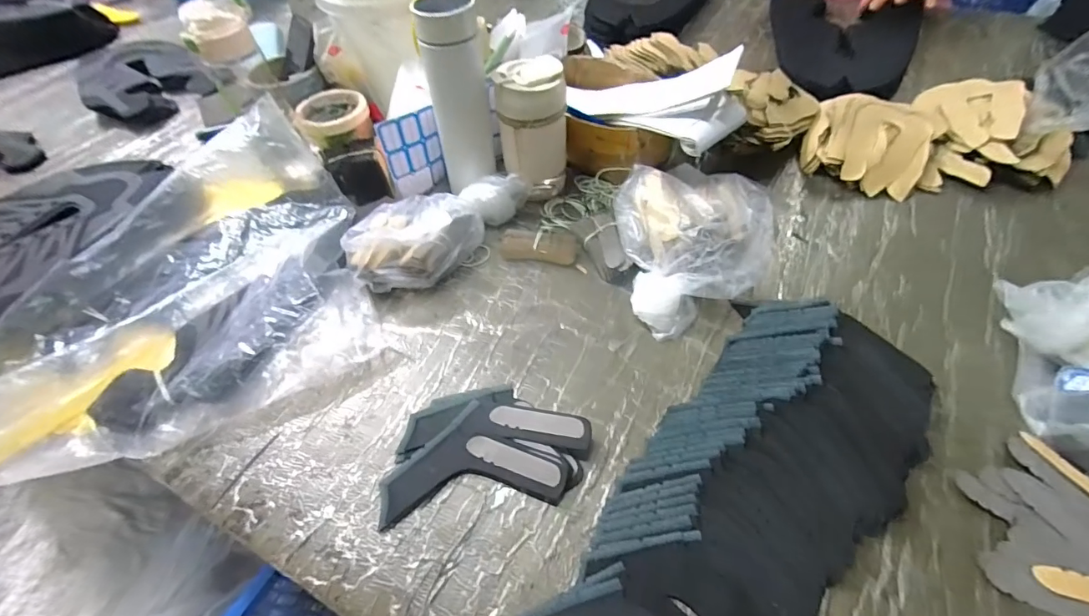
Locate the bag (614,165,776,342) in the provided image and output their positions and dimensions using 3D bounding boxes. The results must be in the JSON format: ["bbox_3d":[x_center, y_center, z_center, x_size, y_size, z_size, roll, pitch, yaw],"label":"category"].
[{"bbox_3d":[0.181,-0.076,0.502,0.189,0.072,0.188,-5,52,1],"label":"bag"}]

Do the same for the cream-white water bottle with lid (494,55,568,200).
[{"bbox_3d":[-0.012,-0.207,0.565,0.078,0.148,0.070,-5,52,1],"label":"cream-white water bottle with lid"}]

